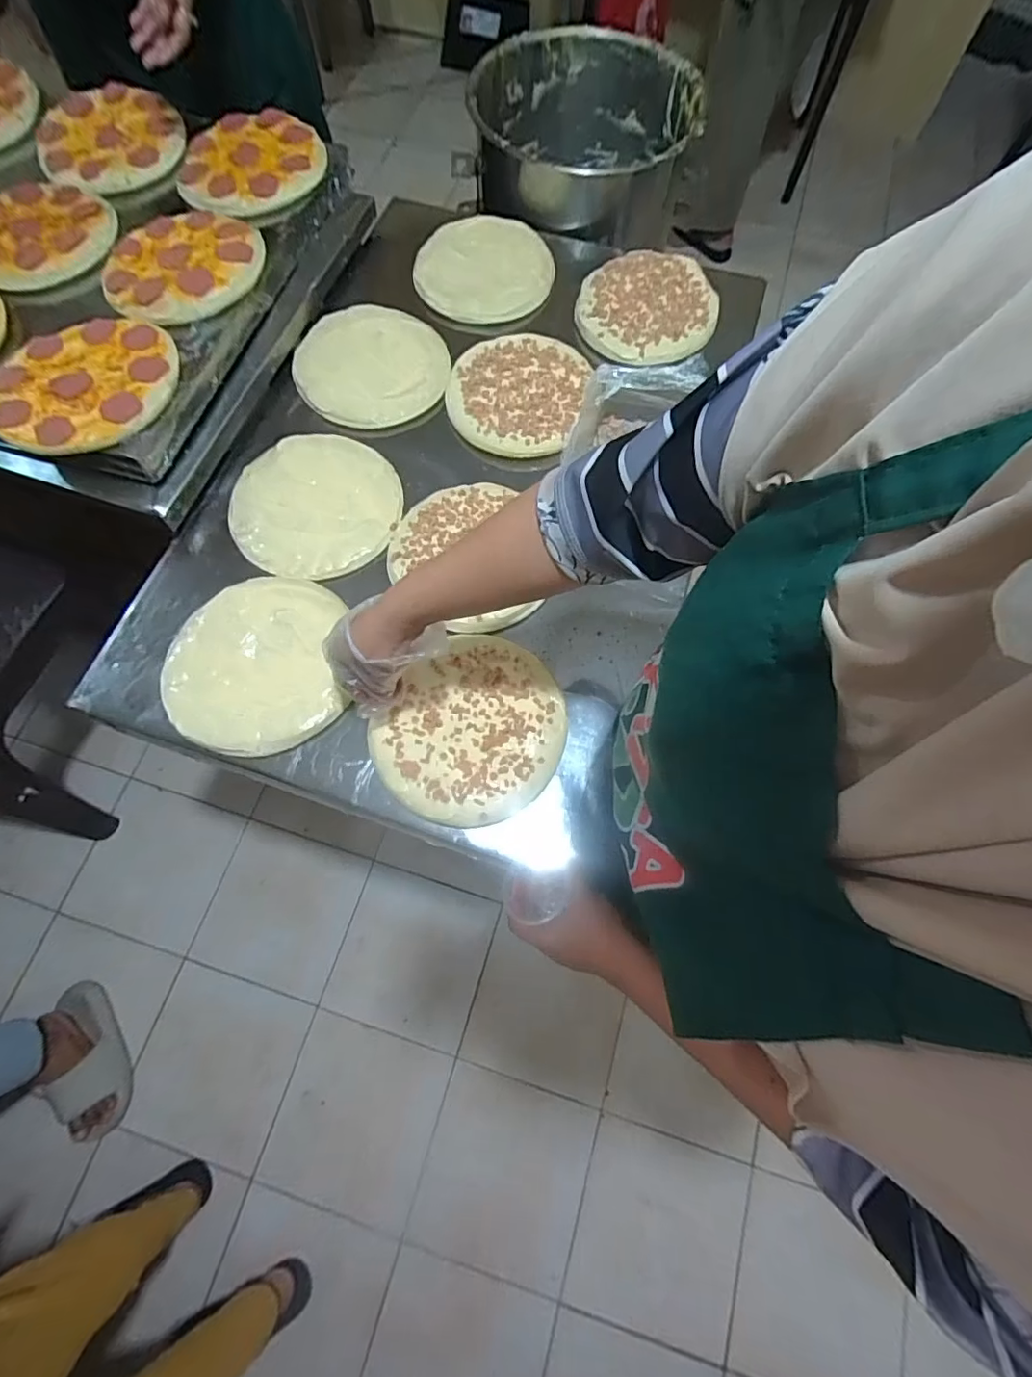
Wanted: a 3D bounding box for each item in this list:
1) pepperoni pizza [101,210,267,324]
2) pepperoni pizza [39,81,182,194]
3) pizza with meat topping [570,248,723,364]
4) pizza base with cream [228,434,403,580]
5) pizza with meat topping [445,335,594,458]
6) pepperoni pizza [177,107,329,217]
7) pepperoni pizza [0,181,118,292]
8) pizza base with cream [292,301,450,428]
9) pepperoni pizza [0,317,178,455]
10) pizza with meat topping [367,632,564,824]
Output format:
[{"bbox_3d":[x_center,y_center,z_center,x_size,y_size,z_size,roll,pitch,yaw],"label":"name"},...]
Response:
[{"bbox_3d":[-0.410,-0.526,0.669,0.190,0.019,0.179,0,69,-1],"label":"pepperoni pizza"},{"bbox_3d":[-0.571,-0.776,0.752,0.187,0.020,0.202,-35,74,-13],"label":"pepperoni pizza"},{"bbox_3d":[0.187,-0.545,0.768,0.189,0.023,0.187,14,70,4],"label":"pizza with meat topping"},{"bbox_3d":[-0.238,-0.224,0.656,0.182,0.028,0.193,0,69,-1],"label":"pizza base with cream"},{"bbox_3d":[0.000,-0.394,0.729,0.175,0.031,0.180,0,69,-1],"label":"pizza with meat topping"},{"bbox_3d":[-0.364,-0.711,0.738,0.179,0.019,0.193,0,76,1],"label":"pepperoni pizza"},{"bbox_3d":[-0.619,-0.584,0.699,0.175,0.024,0.171,-11,70,-5],"label":"pepperoni pizza"},{"bbox_3d":[-0.192,-0.438,0.726,0.193,0.020,0.195,2,69,0],"label":"pizza base with cream"},{"bbox_3d":[-0.480,-0.342,0.610,0.194,0.029,0.179,-16,70,-7],"label":"pepperoni pizza"},{"bbox_3d":[-0.040,0.041,0.560,0.179,0.015,0.197,32,72,10],"label":"pizza with meat topping"}]

